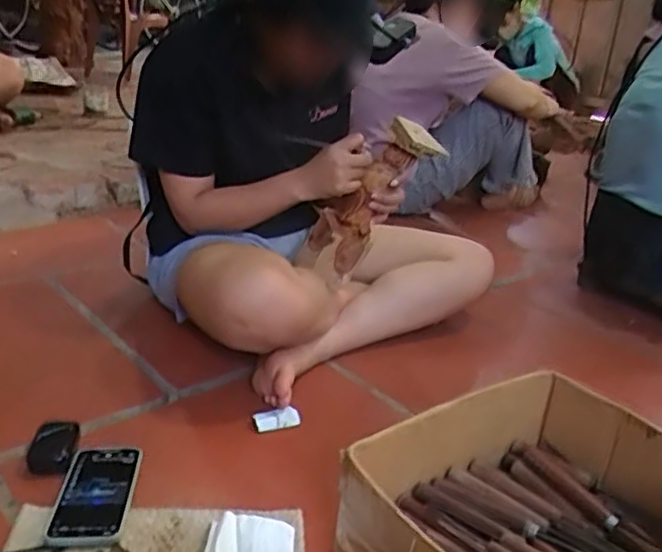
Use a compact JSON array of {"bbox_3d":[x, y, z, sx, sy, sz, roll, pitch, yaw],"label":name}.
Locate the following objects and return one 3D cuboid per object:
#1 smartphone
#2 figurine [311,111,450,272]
[{"bbox_3d":[-0.272,0.250,0.757,0.080,0.014,0.150,5,23,-6],"label":"smartphone"},{"bbox_3d":[0.057,-0.116,1.049,0.095,0.286,0.079,38,29,4],"label":"figurine"}]

